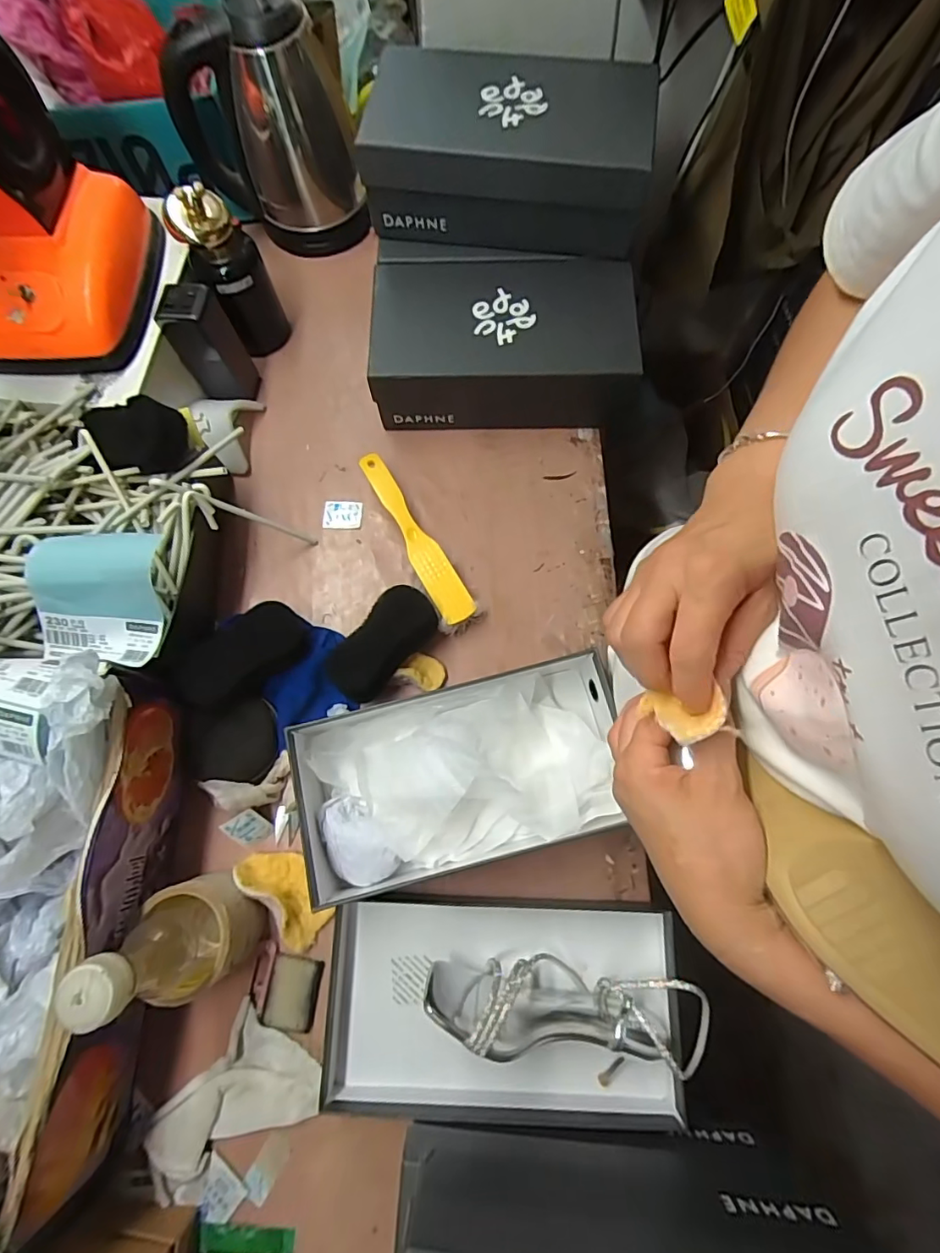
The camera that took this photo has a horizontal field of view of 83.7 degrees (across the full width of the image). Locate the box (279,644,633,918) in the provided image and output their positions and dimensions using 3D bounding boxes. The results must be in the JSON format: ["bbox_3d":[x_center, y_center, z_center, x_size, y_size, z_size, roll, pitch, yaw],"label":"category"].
[{"bbox_3d":[-0.007,0.136,0.496,0.308,0.090,0.168,-13,74,-4],"label":"box"}]

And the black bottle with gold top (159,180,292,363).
[{"bbox_3d":[-0.267,-0.392,0.602,0.076,0.174,0.061,-25,75,-7],"label":"black bottle with gold top"}]

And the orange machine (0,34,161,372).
[{"bbox_3d":[-0.420,-0.379,0.468,0.167,0.198,0.196,-1,74,0],"label":"orange machine"}]

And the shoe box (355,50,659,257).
[{"bbox_3d":[0.036,-0.515,0.574,0.286,0.097,0.171,4,74,1],"label":"shoe box"}]

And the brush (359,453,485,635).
[{"bbox_3d":[-0.061,-0.095,0.589,0.039,0.037,0.226,-30,76,-8],"label":"brush"}]

